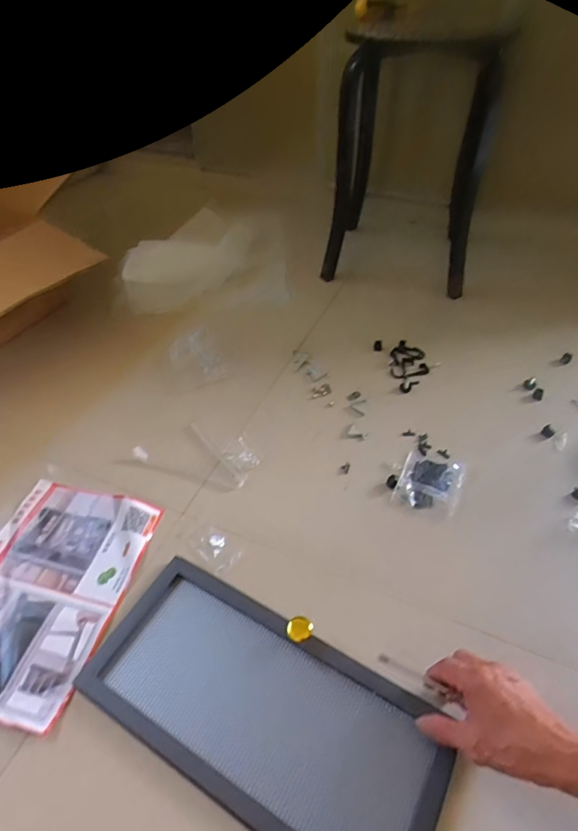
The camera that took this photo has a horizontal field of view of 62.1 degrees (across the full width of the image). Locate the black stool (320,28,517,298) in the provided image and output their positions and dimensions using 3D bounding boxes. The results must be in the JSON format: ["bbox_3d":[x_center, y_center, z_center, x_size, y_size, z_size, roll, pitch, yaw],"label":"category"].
[{"bbox_3d":[0.255,-0.534,1.023,0.304,0.432,0.285,10,46,10],"label":"black stool"}]

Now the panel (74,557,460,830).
[{"bbox_3d":[-0.028,0.290,0.488,0.361,0.024,0.170,23,49,24],"label":"panel"}]

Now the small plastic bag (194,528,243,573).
[{"bbox_3d":[-0.096,0.172,0.626,0.067,0.006,0.043,34,54,29],"label":"small plastic bag"}]

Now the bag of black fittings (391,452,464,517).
[{"bbox_3d":[0.204,0.093,0.692,0.081,0.012,0.094,18,48,17],"label":"bag of black fittings"}]

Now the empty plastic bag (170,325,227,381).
[{"bbox_3d":[-0.166,-0.107,0.879,0.084,0.027,0.142,-20,48,-19],"label":"empty plastic bag"}]

